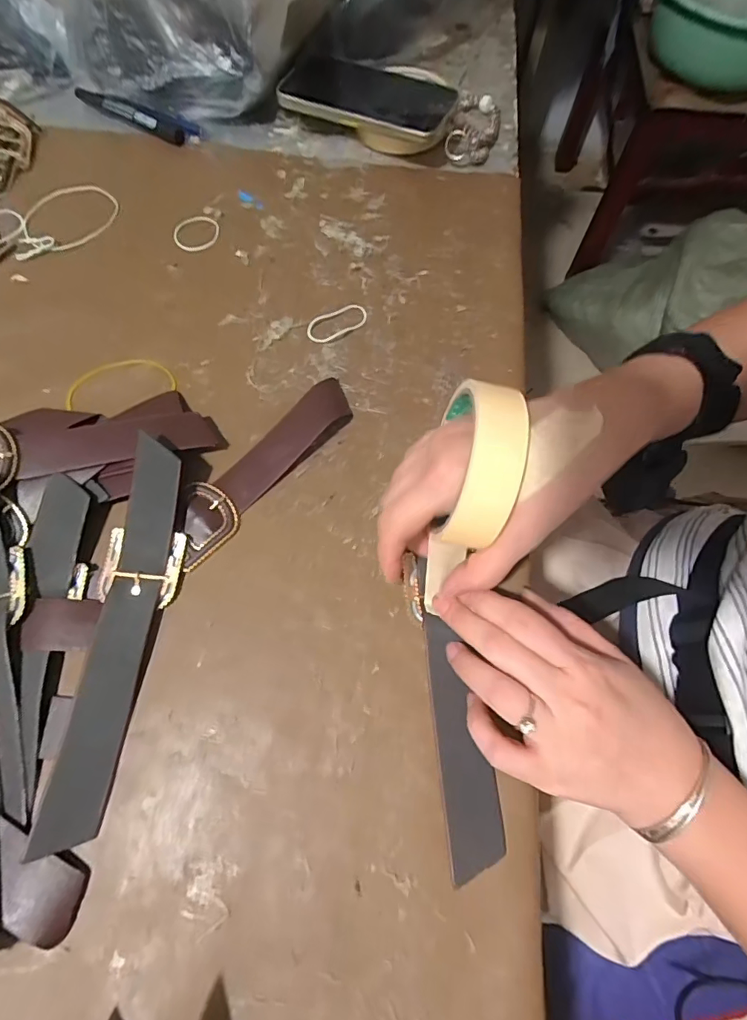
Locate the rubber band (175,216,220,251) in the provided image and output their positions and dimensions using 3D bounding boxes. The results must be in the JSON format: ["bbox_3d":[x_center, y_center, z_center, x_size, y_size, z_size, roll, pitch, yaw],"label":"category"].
[{"bbox_3d":[-0.153,-0.241,0.409,0.039,0.004,0.039,1,68,-1],"label":"rubber band"}]

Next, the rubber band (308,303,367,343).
[{"bbox_3d":[-0.029,-0.147,0.374,0.050,0.004,0.022,-31,79,-11],"label":"rubber band"}]

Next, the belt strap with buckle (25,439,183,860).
[{"bbox_3d":[-0.149,0.066,0.273,0.044,0.027,0.220,7,68,1],"label":"belt strap with buckle"}]

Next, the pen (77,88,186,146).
[{"bbox_3d":[-0.236,-0.381,0.455,0.140,0.017,0.012,30,71,10],"label":"pen"}]

